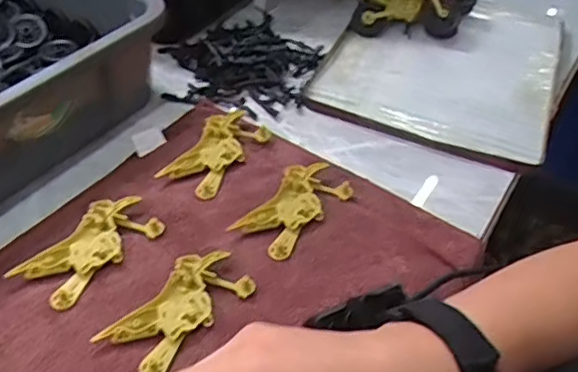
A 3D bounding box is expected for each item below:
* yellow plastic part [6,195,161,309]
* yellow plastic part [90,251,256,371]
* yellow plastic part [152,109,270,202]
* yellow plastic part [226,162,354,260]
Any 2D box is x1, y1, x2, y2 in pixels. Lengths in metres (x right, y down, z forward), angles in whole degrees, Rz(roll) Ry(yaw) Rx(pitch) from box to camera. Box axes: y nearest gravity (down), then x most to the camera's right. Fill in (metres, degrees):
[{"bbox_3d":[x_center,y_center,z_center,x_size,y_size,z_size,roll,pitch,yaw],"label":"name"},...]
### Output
[{"bbox_3d":[-0.146,0.044,0.453,0.052,0.015,0.099,31,50,23],"label":"yellow plastic part"},{"bbox_3d":[-0.074,0.083,0.419,0.051,0.016,0.097,31,50,23],"label":"yellow plastic part"},{"bbox_3d":[-0.062,-0.034,0.541,0.051,0.014,0.110,25,48,19],"label":"yellow plastic part"},{"bbox_3d":[0.006,0.014,0.499,0.049,0.018,0.103,32,50,24],"label":"yellow plastic part"}]

